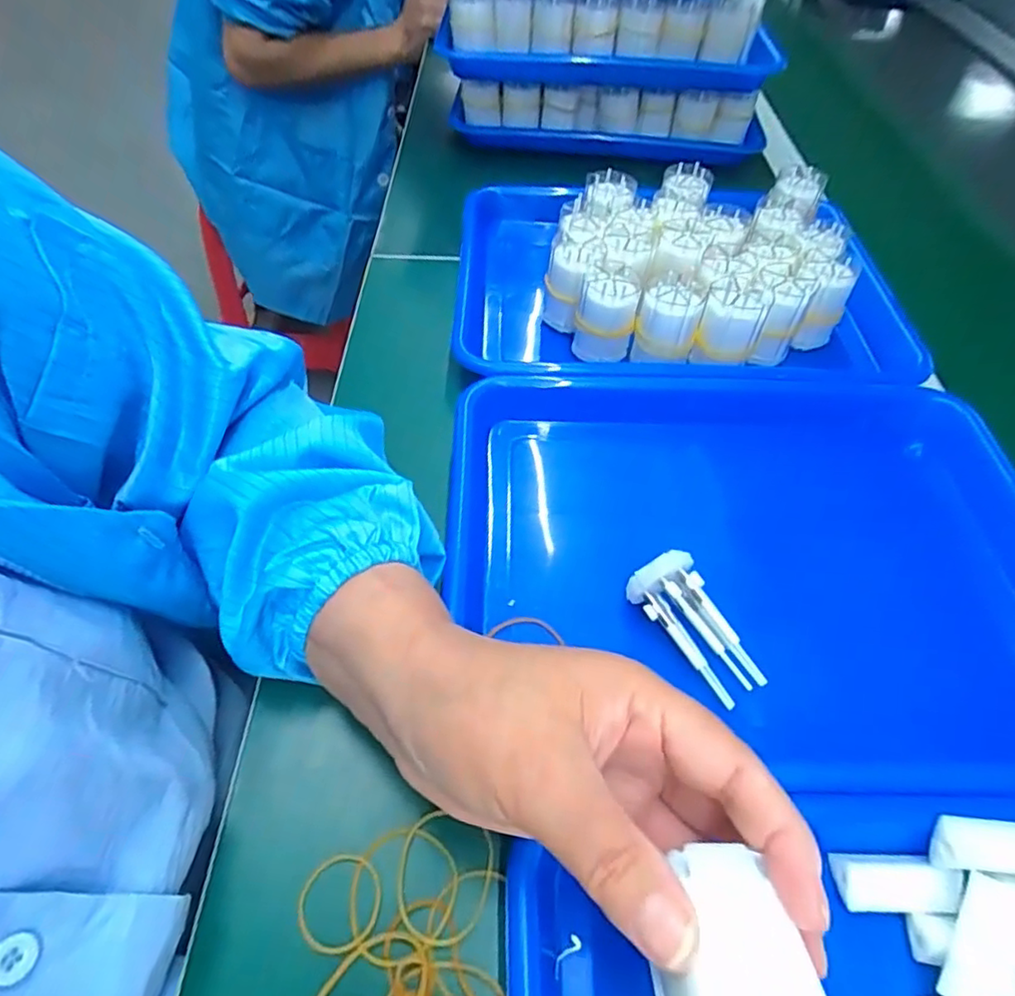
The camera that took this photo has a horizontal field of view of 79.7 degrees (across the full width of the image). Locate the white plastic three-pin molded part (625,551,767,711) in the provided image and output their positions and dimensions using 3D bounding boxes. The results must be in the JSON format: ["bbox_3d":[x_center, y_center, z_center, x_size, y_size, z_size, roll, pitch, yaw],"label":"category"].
[{"bbox_3d":[0.092,0.061,0.294,0.030,0.023,0.072,-24,58,-21],"label":"white plastic three-pin molded part"}]

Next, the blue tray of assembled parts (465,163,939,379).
[{"bbox_3d":[0.127,-0.171,0.467,0.323,0.073,0.219,2,53,-3],"label":"blue tray of assembled parts"}]

